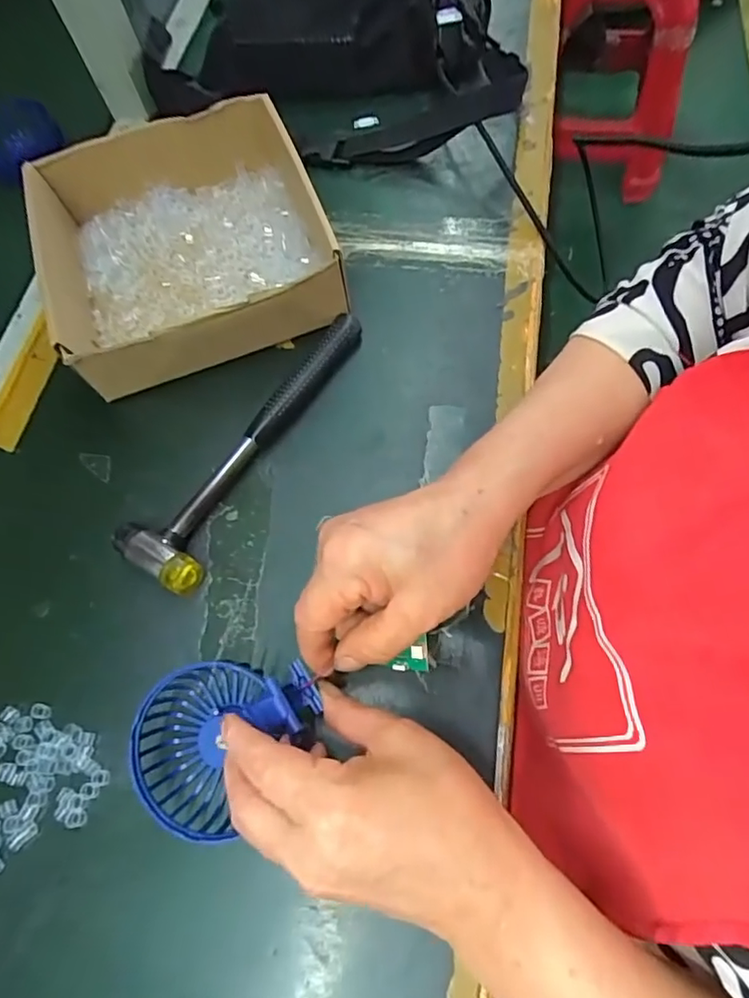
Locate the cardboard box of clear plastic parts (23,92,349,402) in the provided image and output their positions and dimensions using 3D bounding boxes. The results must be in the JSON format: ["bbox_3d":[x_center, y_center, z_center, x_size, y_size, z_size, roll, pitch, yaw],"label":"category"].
[{"bbox_3d":[-0.148,-0.200,0.445,0.201,0.075,0.207,-21,67,-6],"label":"cardboard box of clear plastic parts"}]

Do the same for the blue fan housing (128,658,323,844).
[{"bbox_3d":[-0.080,0.129,0.298,0.096,0.050,0.090,-1,66,2],"label":"blue fan housing"}]

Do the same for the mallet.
[{"bbox_3d":[-0.088,-0.046,0.400,0.060,0.025,0.236,28,70,14],"label":"mallet"}]

